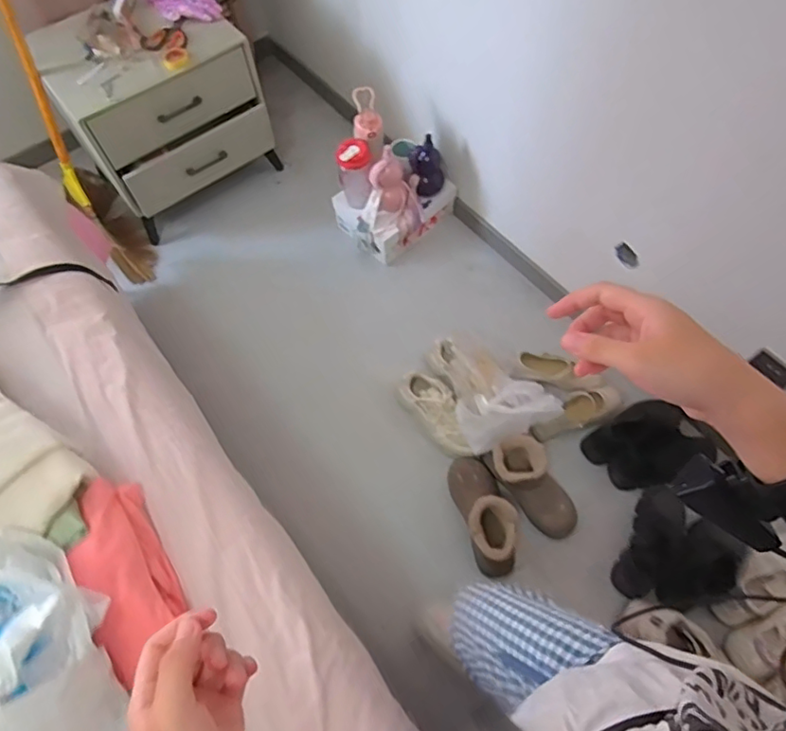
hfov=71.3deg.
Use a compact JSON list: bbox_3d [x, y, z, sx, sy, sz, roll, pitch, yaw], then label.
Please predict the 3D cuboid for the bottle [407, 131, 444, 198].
[{"bbox_3d":[0.092,-0.552,1.498,0.095,0.146,0.085,-6,63,-1],"label":"bottle"}]

